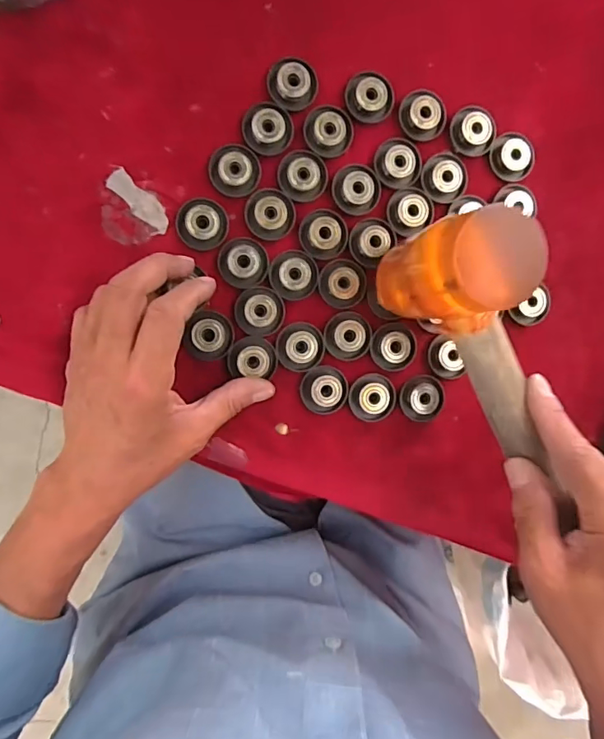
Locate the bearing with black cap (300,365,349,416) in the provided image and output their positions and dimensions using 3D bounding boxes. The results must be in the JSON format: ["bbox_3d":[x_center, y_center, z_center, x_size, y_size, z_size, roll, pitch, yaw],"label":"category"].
[{"bbox_3d":[0.016,0.014,0.346,0.032,0.009,0.033,-2,94,-9],"label":"bearing with black cap"}]

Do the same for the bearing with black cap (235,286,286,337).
[{"bbox_3d":[-0.028,-0.039,0.334,0.033,0.006,0.032,-1,93,-9],"label":"bearing with black cap"}]

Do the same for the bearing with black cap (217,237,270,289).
[{"bbox_3d":[-0.039,-0.071,0.333,0.032,0.013,0.032,-1,93,-9],"label":"bearing with black cap"}]

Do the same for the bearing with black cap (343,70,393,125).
[{"bbox_3d":[0.046,-0.184,0.338,0.033,0.009,0.031,-1,93,-9],"label":"bearing with black cap"}]

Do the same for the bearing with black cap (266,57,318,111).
[{"bbox_3d":[-0.005,-0.188,0.330,0.033,0.010,0.030,-27,97,-6],"label":"bearing with black cap"}]

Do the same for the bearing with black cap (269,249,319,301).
[{"bbox_3d":[-0.005,-0.063,0.337,0.032,0.008,0.032,-4,94,-9],"label":"bearing with black cap"}]

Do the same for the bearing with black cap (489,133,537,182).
[{"bbox_3d":[0.150,-0.150,0.352,0.033,0.008,0.033,-1,93,-9],"label":"bearing with black cap"}]

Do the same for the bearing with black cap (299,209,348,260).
[{"bbox_3d":[0.015,-0.092,0.339,0.032,0.009,0.032,-1,93,-9],"label":"bearing with black cap"}]

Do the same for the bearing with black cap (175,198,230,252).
[{"bbox_3d":[-0.065,-0.095,0.326,0.032,0.013,0.032,-1,93,-9],"label":"bearing with black cap"}]

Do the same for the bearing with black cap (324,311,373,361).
[{"bbox_3d":[0.032,-0.023,0.345,0.033,0.007,0.032,-3,94,-9],"label":"bearing with black cap"}]

